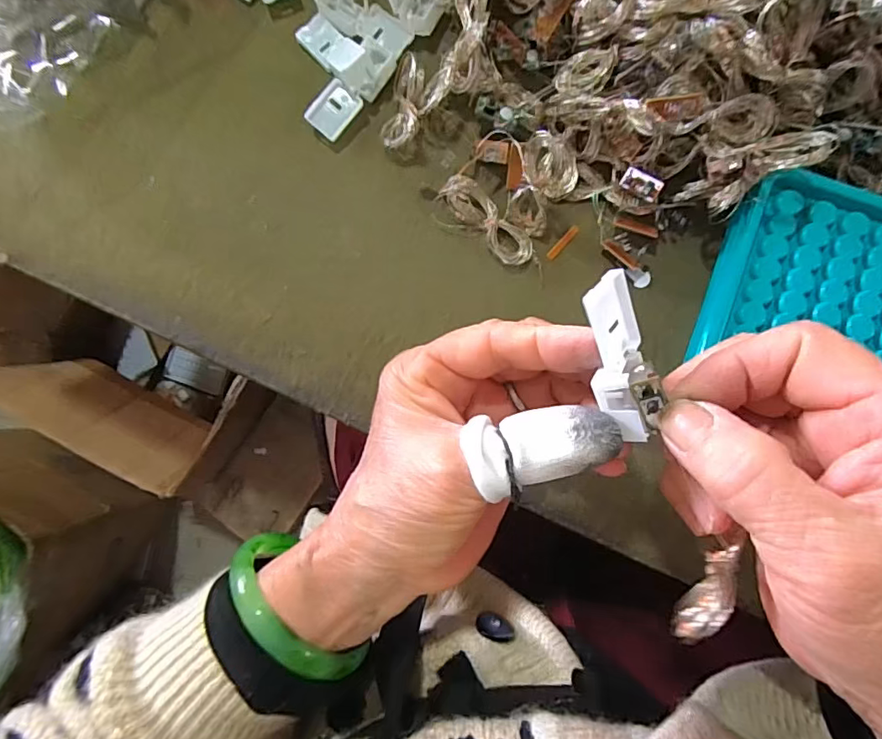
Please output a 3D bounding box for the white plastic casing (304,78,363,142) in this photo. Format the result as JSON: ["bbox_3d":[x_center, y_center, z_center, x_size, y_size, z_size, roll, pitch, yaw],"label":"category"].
[{"bbox_3d":[-0.057,-0.137,0.274,0.021,0.004,0.027,38,89,-12],"label":"white plastic casing"}]

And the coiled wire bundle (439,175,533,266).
[{"bbox_3d":[0.024,-0.076,0.266,0.056,0.013,0.018,45,87,5],"label":"coiled wire bundle"}]

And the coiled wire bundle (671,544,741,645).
[{"bbox_3d":[0.084,0.069,0.161,0.008,0.011,0.037,47,59,4],"label":"coiled wire bundle"}]

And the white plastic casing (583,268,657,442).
[{"bbox_3d":[0.057,-0.003,0.163,0.020,0.015,0.054,-13,104,3],"label":"white plastic casing"}]

